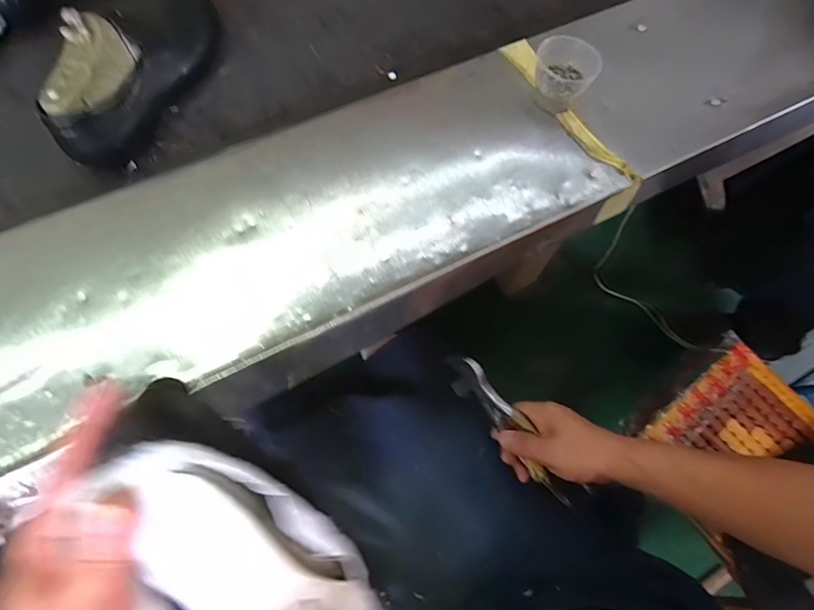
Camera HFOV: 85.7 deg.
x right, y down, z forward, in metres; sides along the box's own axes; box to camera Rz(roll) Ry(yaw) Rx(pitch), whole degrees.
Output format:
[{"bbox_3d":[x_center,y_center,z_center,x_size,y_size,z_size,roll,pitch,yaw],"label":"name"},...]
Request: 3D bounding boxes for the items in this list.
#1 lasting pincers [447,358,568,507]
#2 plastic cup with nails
[{"bbox_3d":[0.109,0.134,0.475,0.034,0.036,0.190,-36,84,-15],"label":"lasting pincers"},{"bbox_3d":[0.166,-0.245,0.467,0.062,0.054,0.060,1,69,-2],"label":"plastic cup with nails"}]

